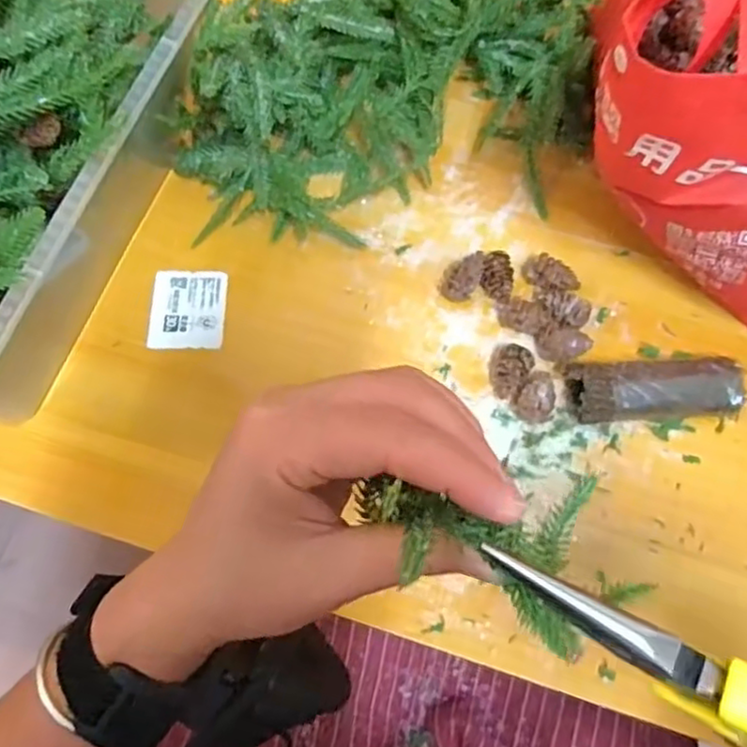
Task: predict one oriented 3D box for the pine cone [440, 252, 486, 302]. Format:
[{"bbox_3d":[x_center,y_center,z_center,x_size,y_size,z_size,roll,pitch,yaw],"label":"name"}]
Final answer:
[{"bbox_3d":[0.060,-0.067,0.448,0.025,0.022,0.035,18,68,6],"label":"pine cone"}]

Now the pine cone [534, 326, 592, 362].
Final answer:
[{"bbox_3d":[0.126,-0.018,0.432,0.034,0.022,0.025,3,67,-1],"label":"pine cone"}]

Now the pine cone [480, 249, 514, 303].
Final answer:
[{"bbox_3d":[0.084,-0.065,0.448,0.022,0.017,0.034,9,67,2],"label":"pine cone"}]

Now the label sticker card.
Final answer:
[{"bbox_3d":[-0.125,-0.043,0.443,0.048,0.004,0.058,2,67,-1],"label":"label sticker card"}]

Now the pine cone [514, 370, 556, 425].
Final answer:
[{"bbox_3d":[0.104,0.014,0.414,0.021,0.018,0.034,27,69,9],"label":"pine cone"}]

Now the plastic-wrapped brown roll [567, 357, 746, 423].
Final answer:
[{"bbox_3d":[0.177,0.011,0.414,0.108,0.028,0.037,-4,68,-4],"label":"plastic-wrapped brown roll"}]

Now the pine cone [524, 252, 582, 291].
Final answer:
[{"bbox_3d":[0.120,-0.068,0.449,0.040,0.022,0.022,40,72,14],"label":"pine cone"}]

